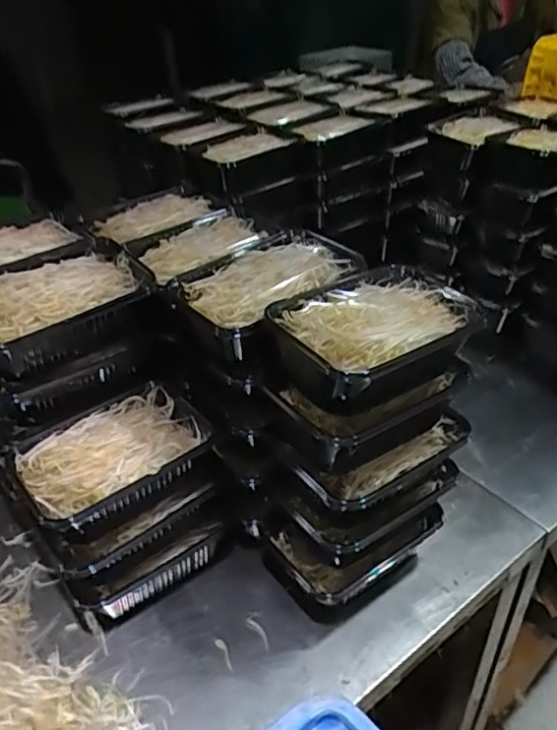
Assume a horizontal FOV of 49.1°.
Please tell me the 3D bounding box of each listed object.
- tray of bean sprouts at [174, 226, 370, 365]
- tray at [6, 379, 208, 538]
[{"bbox_3d":[-0.003,-0.072,0.629,0.186,0.064,0.125,-28,43,-31],"label":"tray of bean sprouts"},{"bbox_3d":[-0.157,0.094,0.610,0.184,0.052,0.121,-26,42,-29],"label":"tray"}]

